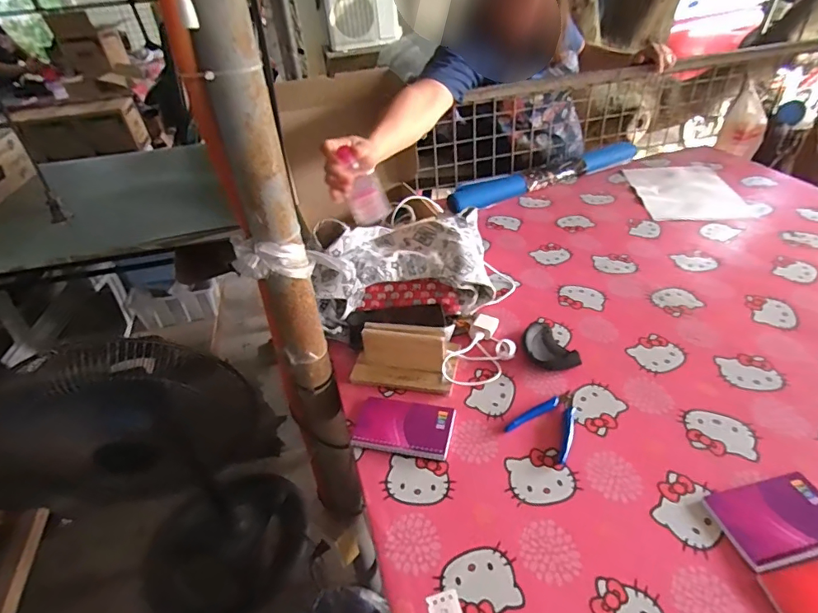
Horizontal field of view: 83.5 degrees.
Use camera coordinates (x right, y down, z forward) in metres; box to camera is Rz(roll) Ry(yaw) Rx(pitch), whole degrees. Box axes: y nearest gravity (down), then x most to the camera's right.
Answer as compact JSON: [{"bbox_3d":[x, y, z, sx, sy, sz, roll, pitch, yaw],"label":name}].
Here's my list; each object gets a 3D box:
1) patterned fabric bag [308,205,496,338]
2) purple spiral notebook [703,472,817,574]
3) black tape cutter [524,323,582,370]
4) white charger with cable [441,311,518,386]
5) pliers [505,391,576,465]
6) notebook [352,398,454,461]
[{"bbox_3d":[-0.014,-0.059,0.851,0.327,0.121,0.216,-7,39,-1],"label":"patterned fabric bag"},{"bbox_3d":[0.414,0.235,0.510,0.136,0.010,0.086,-11,39,-5],"label":"purple spiral notebook"},{"bbox_3d":[0.215,0.066,0.732,0.063,0.028,0.104,-18,40,-14],"label":"black tape cutter"},{"bbox_3d":[0.123,0.070,0.735,0.084,0.033,0.151,16,44,25],"label":"white charger with cable"},{"bbox_3d":[0.199,0.156,0.636,0.084,0.010,0.107,27,49,34],"label":"pliers"},{"bbox_3d":[-0.007,0.169,0.643,0.134,0.013,0.080,4,40,13],"label":"notebook"}]

